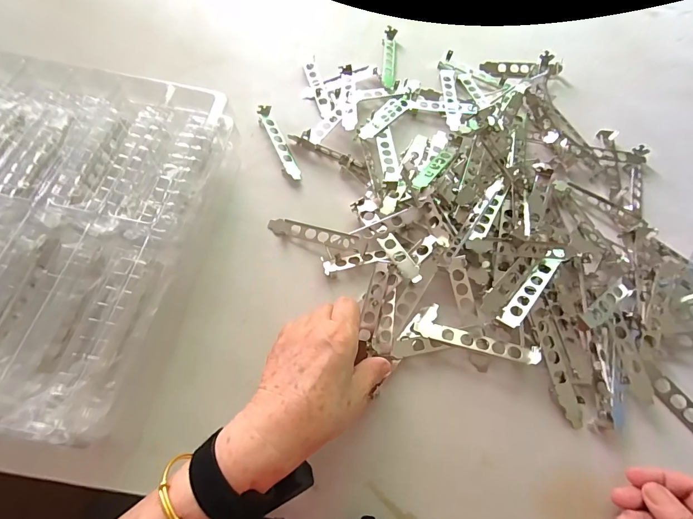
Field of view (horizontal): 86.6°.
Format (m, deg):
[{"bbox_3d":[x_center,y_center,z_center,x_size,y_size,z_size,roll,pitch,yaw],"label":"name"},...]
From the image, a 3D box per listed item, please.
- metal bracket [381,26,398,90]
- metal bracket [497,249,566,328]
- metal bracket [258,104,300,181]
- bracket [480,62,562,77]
[{"bbox_3d":[0.065,-0.307,0.558,0.021,0.014,0.119,4,66,-1],"label":"metal bracket"},{"bbox_3d":[0.196,0.026,0.384,0.111,0.013,0.020,-44,45,-21],"label":"metal bracket"},{"bbox_3d":[-0.089,-0.152,0.478,0.022,0.016,0.122,-20,68,-11],"label":"metal bracket"},{"bbox_3d":[0.263,-0.288,0.557,0.121,0.009,0.023,3,85,2],"label":"bracket"}]

